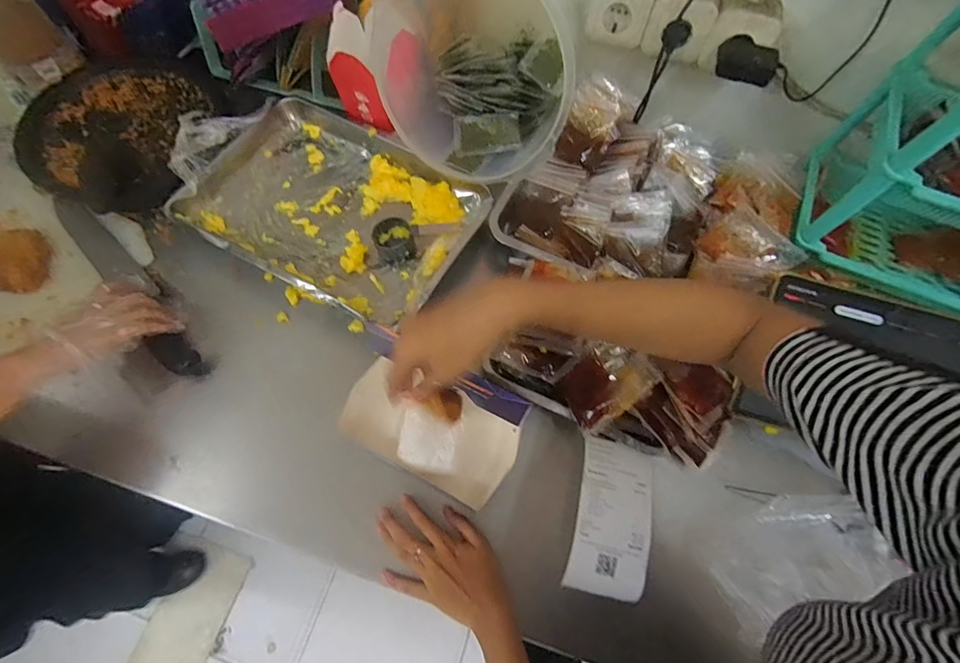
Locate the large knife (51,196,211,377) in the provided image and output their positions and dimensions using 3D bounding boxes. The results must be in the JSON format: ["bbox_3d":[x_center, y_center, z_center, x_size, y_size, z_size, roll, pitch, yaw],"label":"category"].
[{"bbox_3d":[-0.469,-0.069,0.569,0.046,0.020,0.347,-42,75,-17],"label":"large knife"}]

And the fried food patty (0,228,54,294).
[{"bbox_3d":[-0.601,-0.095,0.568,0.062,0.024,0.090,-5,68,-5],"label":"fried food patty"}]

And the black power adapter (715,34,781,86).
[{"bbox_3d":[0.349,-0.353,0.564,0.075,0.031,0.050,29,69,10],"label":"black power adapter"}]

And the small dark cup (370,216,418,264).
[{"bbox_3d":[-0.121,-0.128,0.608,0.053,0.029,0.056,1,67,-2],"label":"small dark cup"}]

